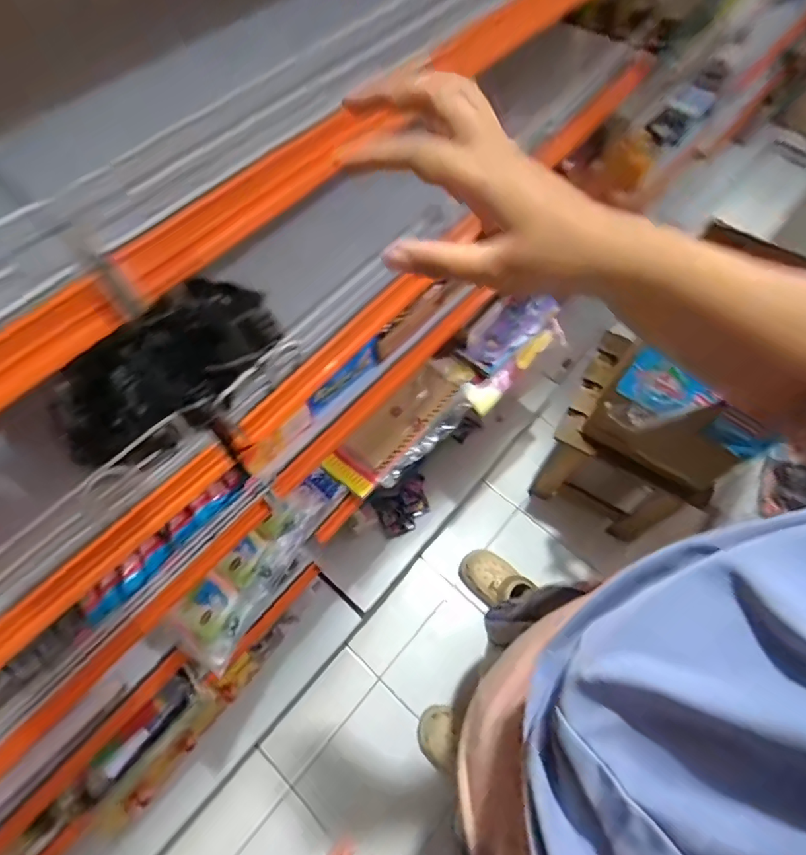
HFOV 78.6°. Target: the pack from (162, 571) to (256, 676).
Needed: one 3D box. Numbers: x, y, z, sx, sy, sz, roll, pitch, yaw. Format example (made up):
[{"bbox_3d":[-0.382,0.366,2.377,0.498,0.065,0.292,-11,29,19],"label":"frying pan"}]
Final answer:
[{"bbox_3d":[-0.281,0.287,0.728,0.106,0.036,0.106,33,67,15],"label":"pack"}]

